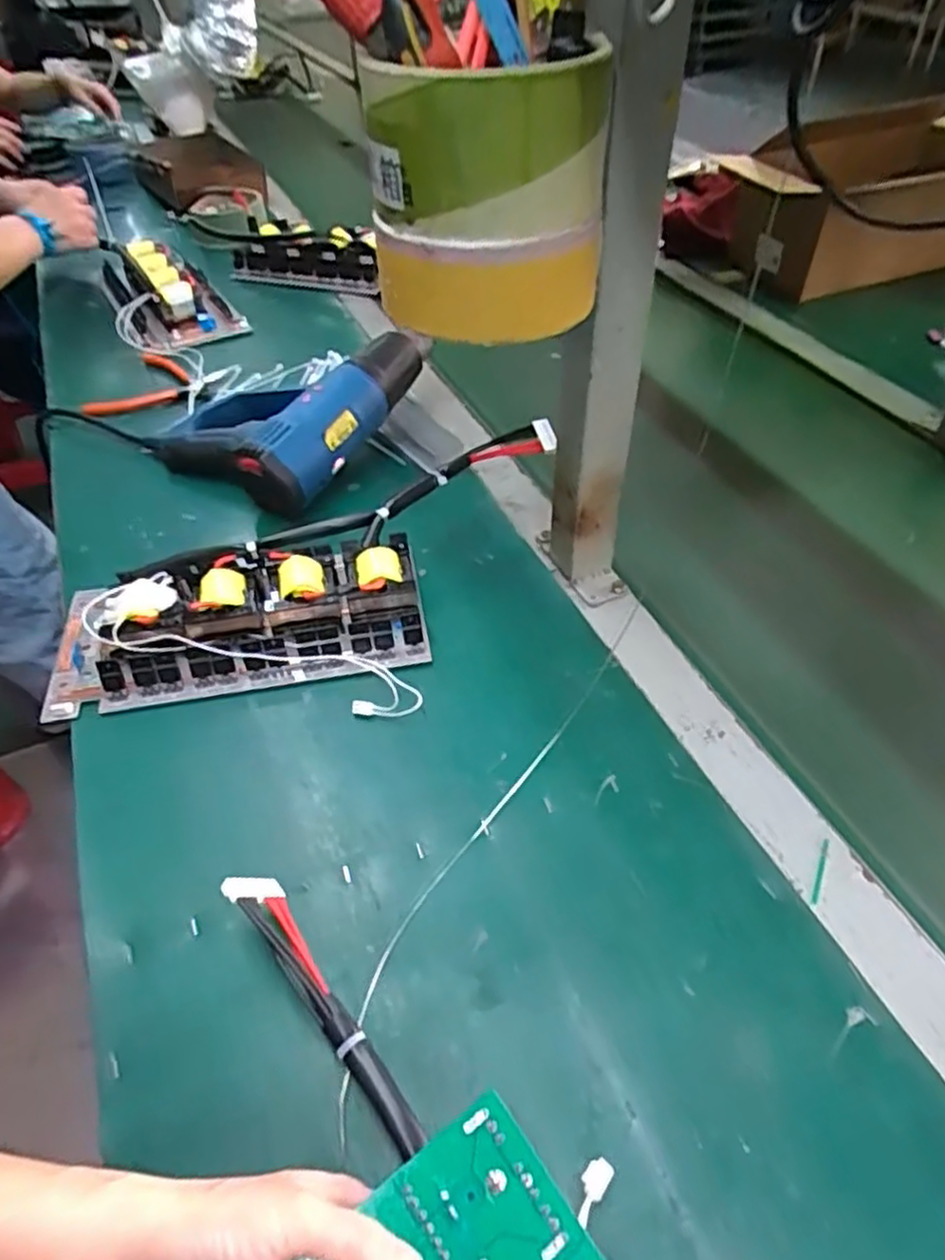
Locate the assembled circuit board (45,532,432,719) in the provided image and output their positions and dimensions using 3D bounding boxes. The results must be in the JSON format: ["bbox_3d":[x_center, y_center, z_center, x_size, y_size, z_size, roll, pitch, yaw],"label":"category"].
[{"bbox_3d":[-0.186,-0.011,0.579,0.286,0.059,0.122,-10,47,-7],"label":"assembled circuit board"}]

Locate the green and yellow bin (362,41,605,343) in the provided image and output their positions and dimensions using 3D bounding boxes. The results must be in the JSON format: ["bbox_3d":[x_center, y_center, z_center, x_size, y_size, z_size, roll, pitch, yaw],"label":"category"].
[{"bbox_3d":[0.003,-0.218,0.377,0.097,0.115,0.096,32,55,29],"label":"green and yellow bin"}]

